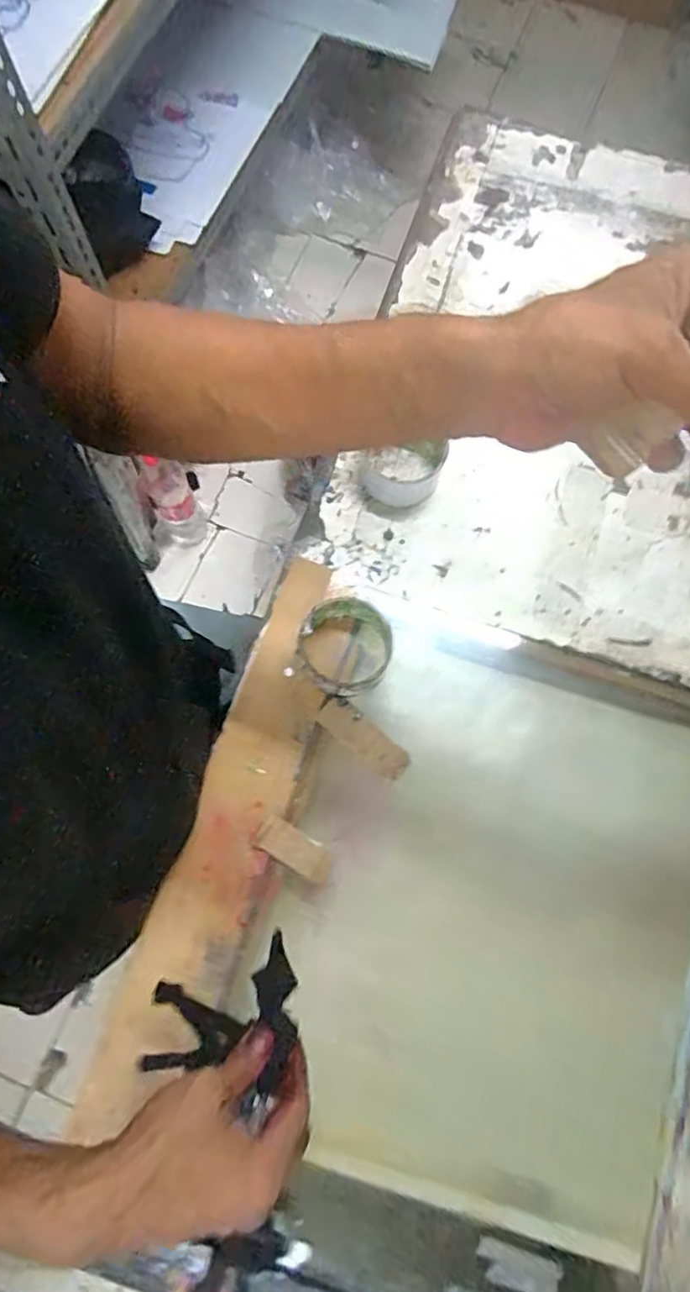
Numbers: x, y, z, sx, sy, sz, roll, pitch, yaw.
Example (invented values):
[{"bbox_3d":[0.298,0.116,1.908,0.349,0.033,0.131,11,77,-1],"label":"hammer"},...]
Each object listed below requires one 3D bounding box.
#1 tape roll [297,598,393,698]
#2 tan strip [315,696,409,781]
[{"bbox_3d":[0.001,0.002,0.553,0.081,0.052,0.083,0,75,-1],"label":"tape roll"},{"bbox_3d":[0.017,0.084,0.554,0.091,0.012,0.032,39,78,8],"label":"tan strip"}]

